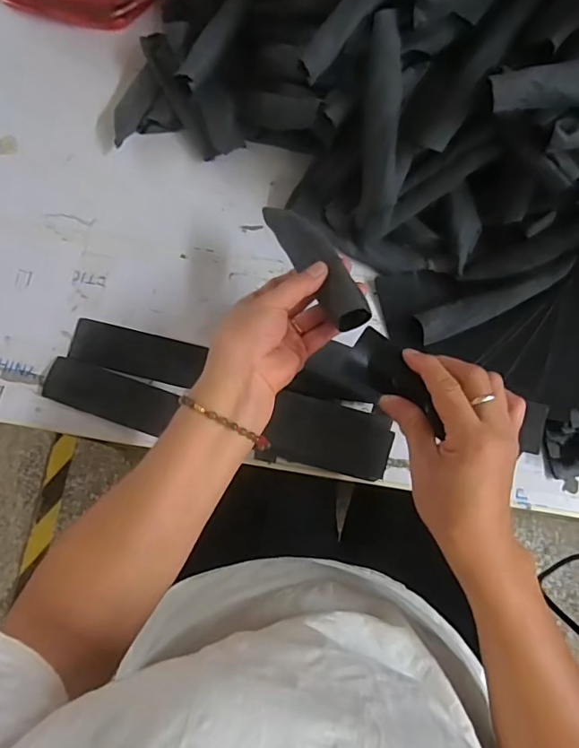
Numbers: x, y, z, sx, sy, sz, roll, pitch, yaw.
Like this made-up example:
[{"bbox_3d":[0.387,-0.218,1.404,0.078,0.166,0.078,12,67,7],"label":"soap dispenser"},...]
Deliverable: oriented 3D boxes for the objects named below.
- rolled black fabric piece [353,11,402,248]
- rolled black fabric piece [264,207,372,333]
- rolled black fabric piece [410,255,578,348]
[{"bbox_3d":[0.081,-0.208,0.444,0.031,0.182,0.027,-1,33,0],"label":"rolled black fabric piece"},{"bbox_3d":[0.023,-0.095,0.428,0.033,0.023,0.148,-28,59,-6],"label":"rolled black fabric piece"},{"bbox_3d":[0.194,-0.069,0.473,0.142,0.017,0.029,-24,77,12],"label":"rolled black fabric piece"}]

